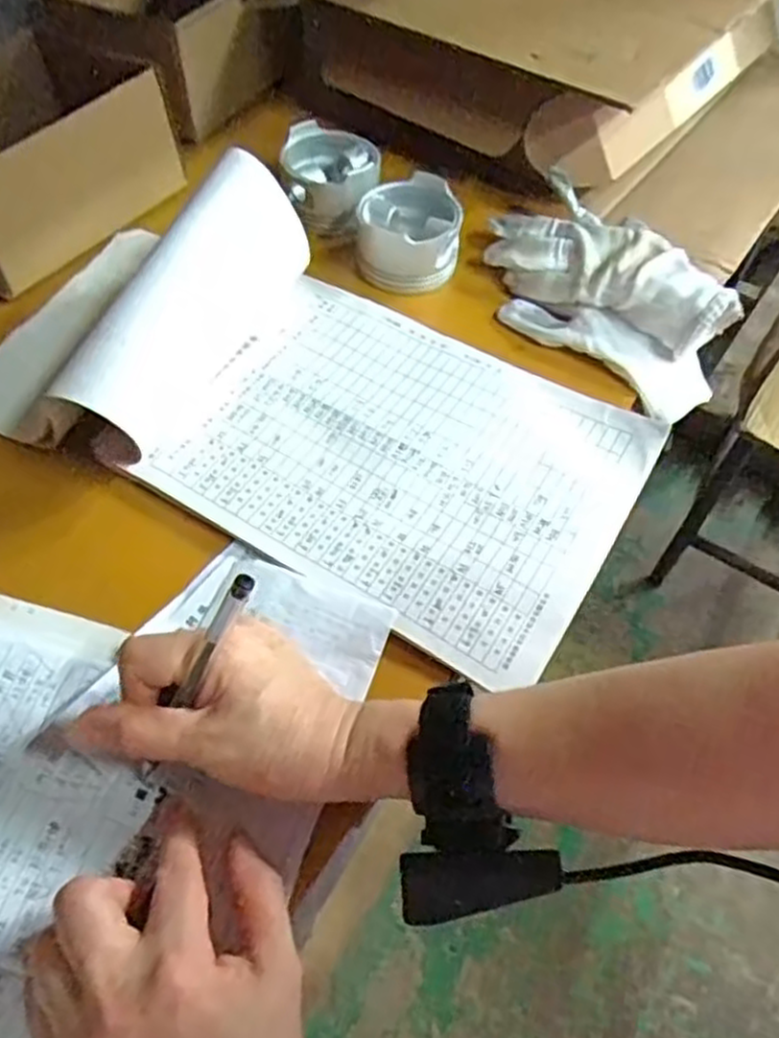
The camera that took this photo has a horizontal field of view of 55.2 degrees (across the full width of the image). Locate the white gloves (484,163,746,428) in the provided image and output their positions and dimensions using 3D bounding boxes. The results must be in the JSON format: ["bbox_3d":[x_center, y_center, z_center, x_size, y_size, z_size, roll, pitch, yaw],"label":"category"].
[{"bbox_3d":[0.160,-0.172,0.552,0.134,0.066,0.206,-39,68,-23],"label":"white gloves"}]

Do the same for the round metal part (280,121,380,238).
[{"bbox_3d":[-0.044,-0.269,0.591,0.077,0.046,0.084,-28,64,-19],"label":"round metal part"}]

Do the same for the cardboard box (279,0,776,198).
[{"bbox_3d":[0.153,-0.481,0.705,0.332,0.112,0.422,29,58,15],"label":"cardboard box"}]

